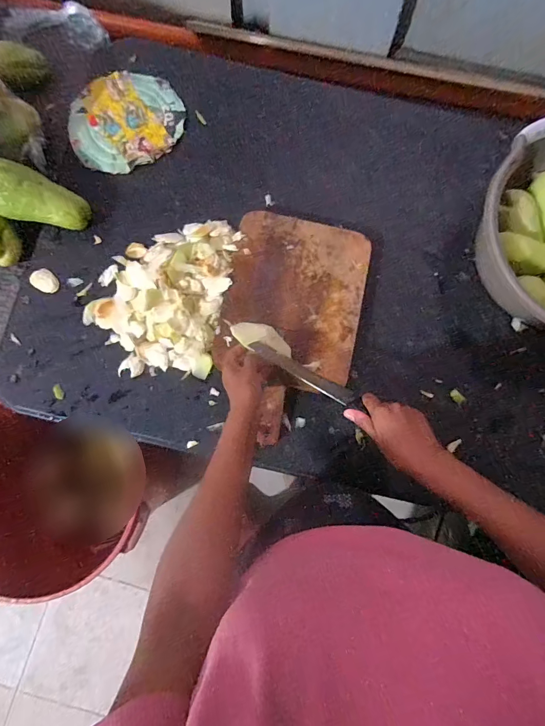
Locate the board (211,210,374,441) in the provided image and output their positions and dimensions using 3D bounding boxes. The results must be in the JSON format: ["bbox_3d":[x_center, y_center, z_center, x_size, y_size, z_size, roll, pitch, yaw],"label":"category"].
[{"bbox_3d":[0.027,-0.066,0.630,0.232,0.037,0.378,12,78,1],"label":"board"}]

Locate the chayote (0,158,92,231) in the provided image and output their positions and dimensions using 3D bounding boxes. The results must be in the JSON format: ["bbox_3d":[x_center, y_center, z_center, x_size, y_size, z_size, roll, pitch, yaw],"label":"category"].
[{"bbox_3d":[-0.395,-0.271,0.593,0.173,0.060,0.070,16,77,-20],"label":"chayote"}]

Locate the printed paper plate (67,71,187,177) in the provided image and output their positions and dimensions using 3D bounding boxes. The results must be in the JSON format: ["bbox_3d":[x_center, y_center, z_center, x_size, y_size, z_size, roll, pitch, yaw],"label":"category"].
[{"bbox_3d":[-0.272,-0.454,0.682,0.207,0.010,0.191,0,81,-2],"label":"printed paper plate"}]

